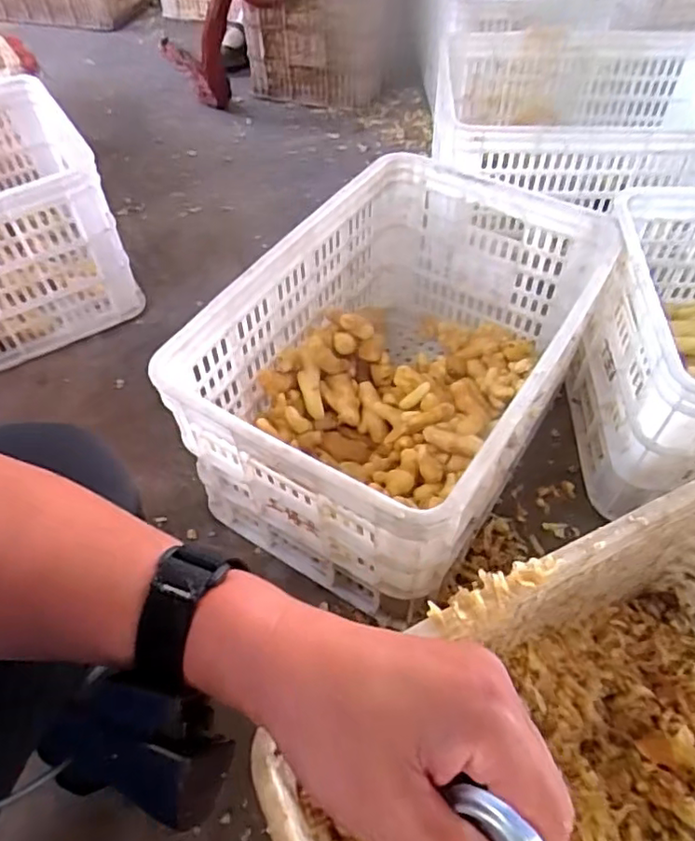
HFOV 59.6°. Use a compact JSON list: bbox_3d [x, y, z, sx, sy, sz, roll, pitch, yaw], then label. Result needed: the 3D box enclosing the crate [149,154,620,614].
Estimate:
[{"bbox_3d":[0.074,-0.066,0.801,0.354,0.282,0.520,27,58,19],"label":"crate"}]

